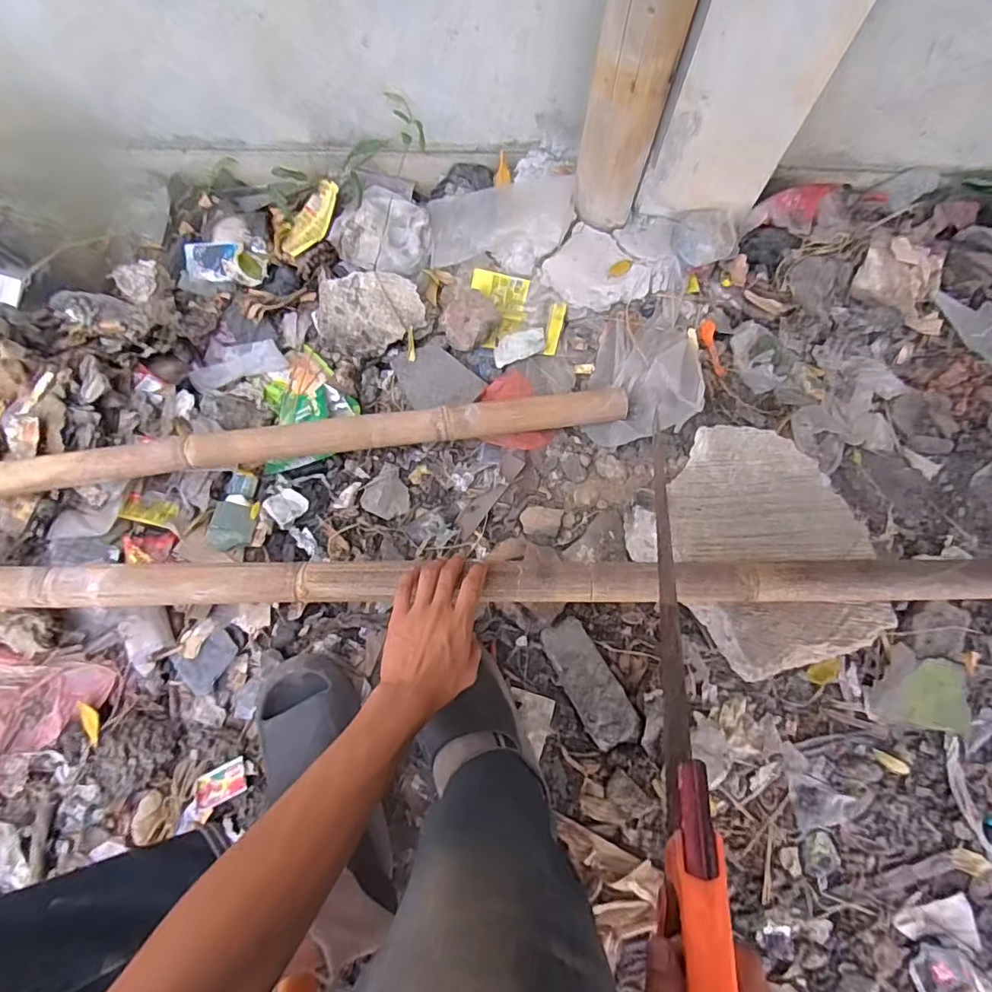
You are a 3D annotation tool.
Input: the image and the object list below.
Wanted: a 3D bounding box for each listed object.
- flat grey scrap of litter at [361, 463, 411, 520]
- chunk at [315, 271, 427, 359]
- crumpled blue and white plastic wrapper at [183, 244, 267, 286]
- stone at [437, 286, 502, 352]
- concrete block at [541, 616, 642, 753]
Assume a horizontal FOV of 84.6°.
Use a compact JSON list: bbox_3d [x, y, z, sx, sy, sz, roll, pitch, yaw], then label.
[{"bbox_3d":[-0.146,-0.004,0.761,0.063,0.018,0.073,29,78,6],"label":"flat grey scrap of litter"},{"bbox_3d":[-0.185,-0.271,0.808,0.149,0.041,0.119,-1,76,-1],"label":"chunk"},{"bbox_3d":[-0.420,-0.357,0.844,0.115,0.028,0.057,7,76,1],"label":"crumpled blue and white plastic wrapper"},{"bbox_3d":[-0.046,-0.265,0.815,0.083,0.039,0.088,0,76,-1],"label":"stone"},{"bbox_3d":[0.114,0.229,0.666,0.058,0.037,0.154,-29,78,-7],"label":"concrete block"}]

